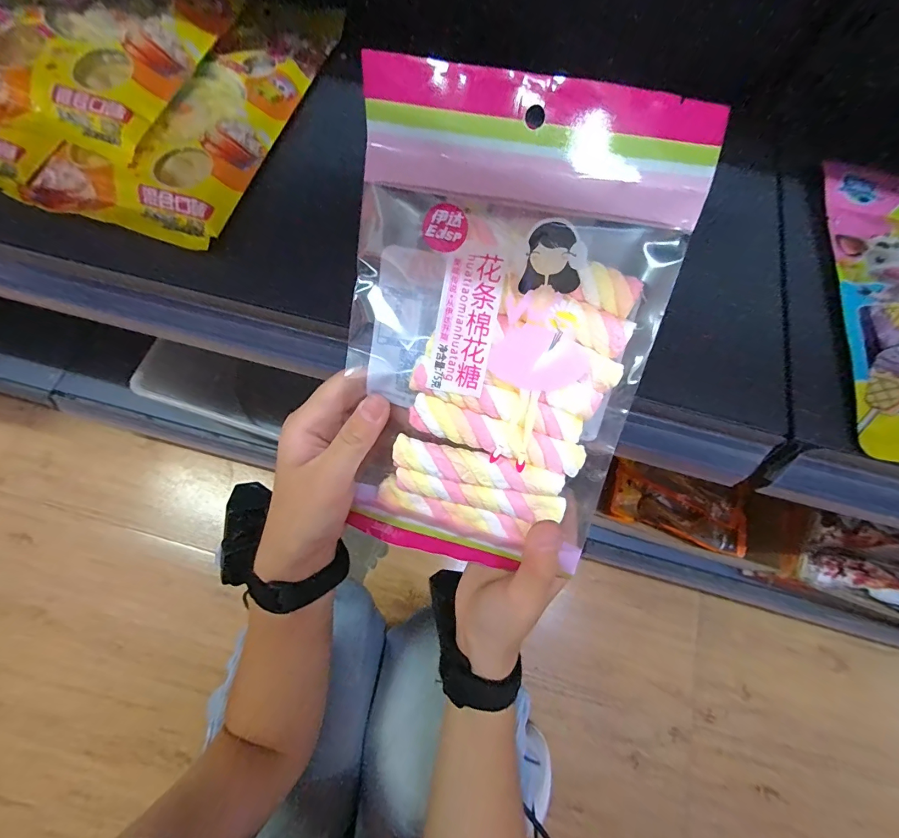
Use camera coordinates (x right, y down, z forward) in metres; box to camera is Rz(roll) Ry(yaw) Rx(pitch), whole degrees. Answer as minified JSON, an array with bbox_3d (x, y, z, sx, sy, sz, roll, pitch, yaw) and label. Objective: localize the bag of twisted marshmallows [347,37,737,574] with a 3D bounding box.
[{"bbox_3d":[0.021,-0.024,0.188,0.138,0.021,0.225,11,109,6],"label":"bag of twisted marshmallows"}]

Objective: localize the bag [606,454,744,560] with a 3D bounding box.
[{"bbox_3d":[0.340,0.129,0.579,0.192,0.034,0.108,19,72,3],"label":"bag"}]

